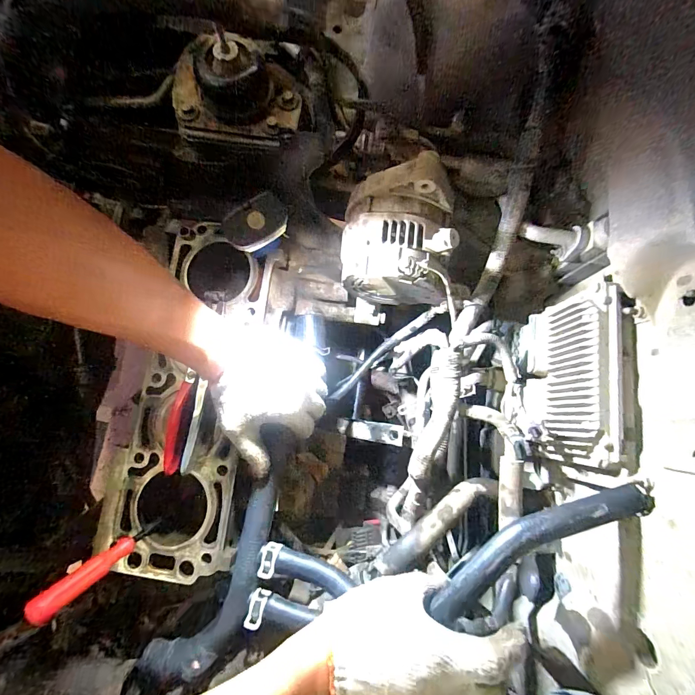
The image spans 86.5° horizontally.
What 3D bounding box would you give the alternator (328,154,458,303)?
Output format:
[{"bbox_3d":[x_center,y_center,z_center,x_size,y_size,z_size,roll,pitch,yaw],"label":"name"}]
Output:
[{"bbox_3d":[0.056,-0.129,0.437,0.130,0.134,0.126,5,79,0],"label":"alternator"}]

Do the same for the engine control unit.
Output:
[{"bbox_3d":[0.240,0.031,0.400,0.055,0.110,0.188,10,79,0],"label":"engine control unit"}]

